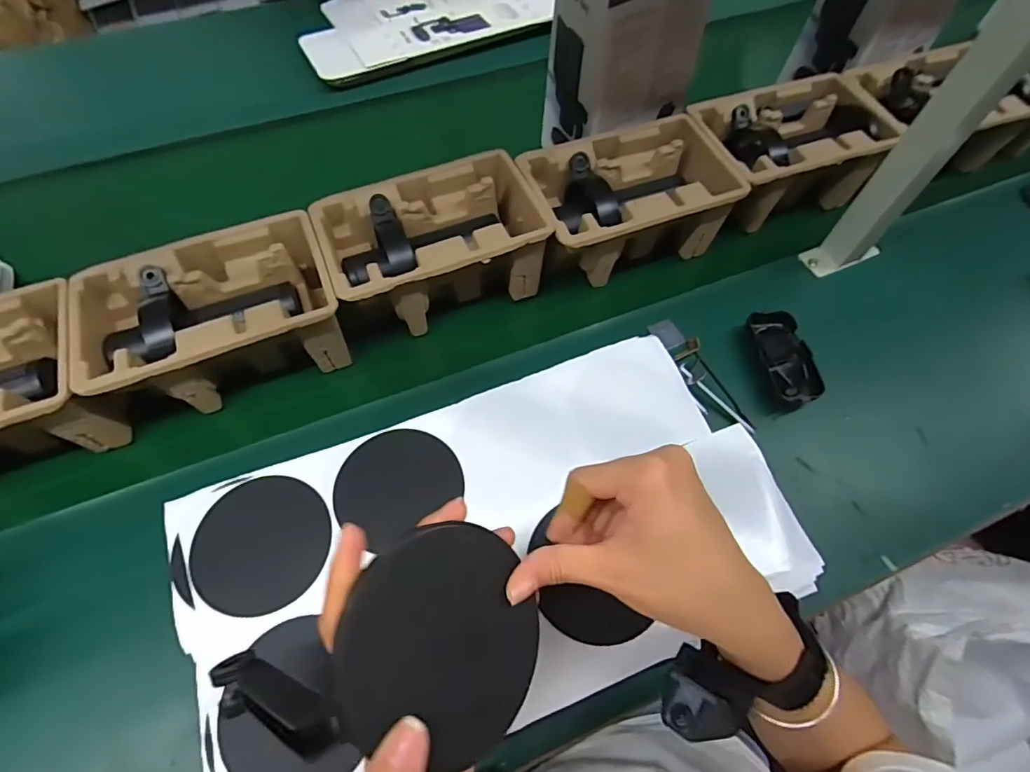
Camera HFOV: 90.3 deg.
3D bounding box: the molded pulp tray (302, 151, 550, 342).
[{"bbox_3d":[-0.090,-0.155,0.569,0.220,0.093,0.140,-21,66,-12],"label":"molded pulp tray"}]

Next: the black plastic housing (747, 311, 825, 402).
[{"bbox_3d":[0.290,-0.031,0.552,0.053,0.026,0.109,-6,64,-5],"label":"black plastic housing"}]

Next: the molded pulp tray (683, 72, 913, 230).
[{"bbox_3d":[0.334,-0.288,0.644,0.217,0.094,0.168,-18,66,-10],"label":"molded pulp tray"}]

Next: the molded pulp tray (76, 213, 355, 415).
[{"bbox_3d":[-0.294,-0.068,0.519,0.221,0.100,0.139,-22,66,-12],"label":"molded pulp tray"}]

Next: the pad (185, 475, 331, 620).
[{"bbox_3d":[-0.182,0.112,0.366,0.095,0.004,0.091,1,64,-1],"label":"pad"}]

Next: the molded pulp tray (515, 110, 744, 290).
[{"bbox_3d":[0.126,-0.218,0.606,0.221,0.095,0.155,-19,66,-11],"label":"molded pulp tray"}]

